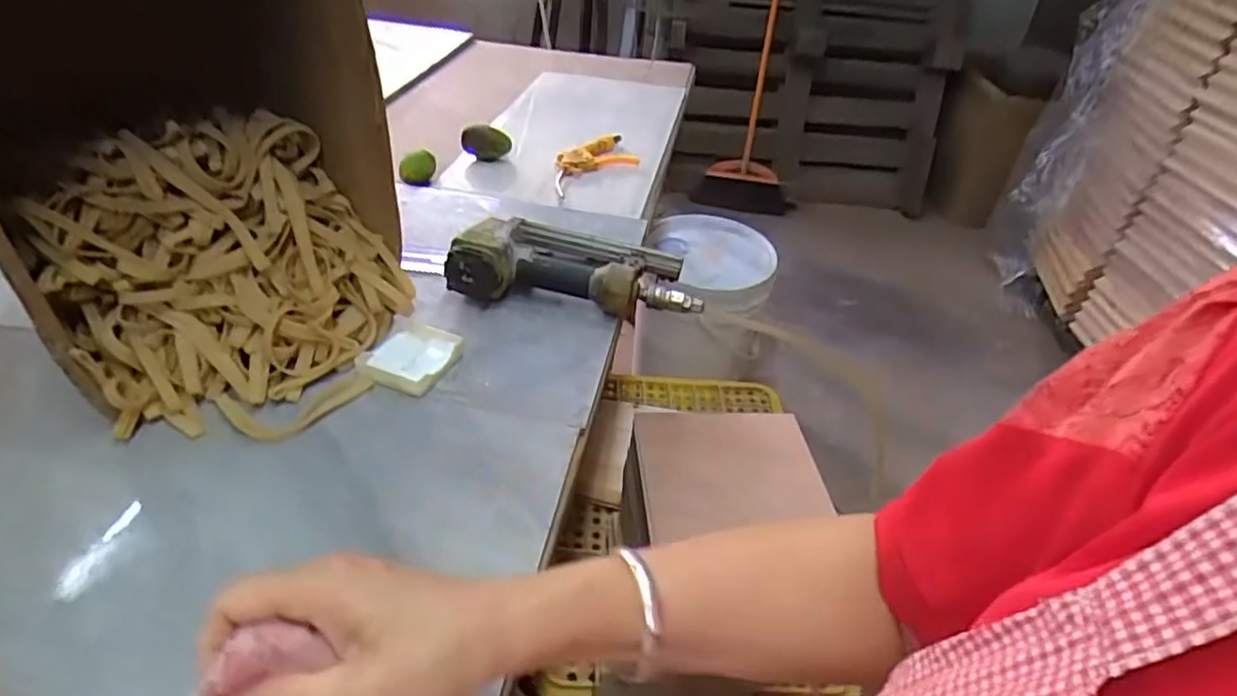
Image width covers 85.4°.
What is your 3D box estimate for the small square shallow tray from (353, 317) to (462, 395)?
[{"bbox_3d":[-0.196,0.006,0.630,0.080,0.018,0.082,15,39,11],"label":"small square shallow tray"}]

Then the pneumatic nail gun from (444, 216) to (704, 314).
[{"bbox_3d":[-0.043,-0.100,0.751,0.263,0.062,0.161,7,38,0],"label":"pneumatic nail gun"}]

